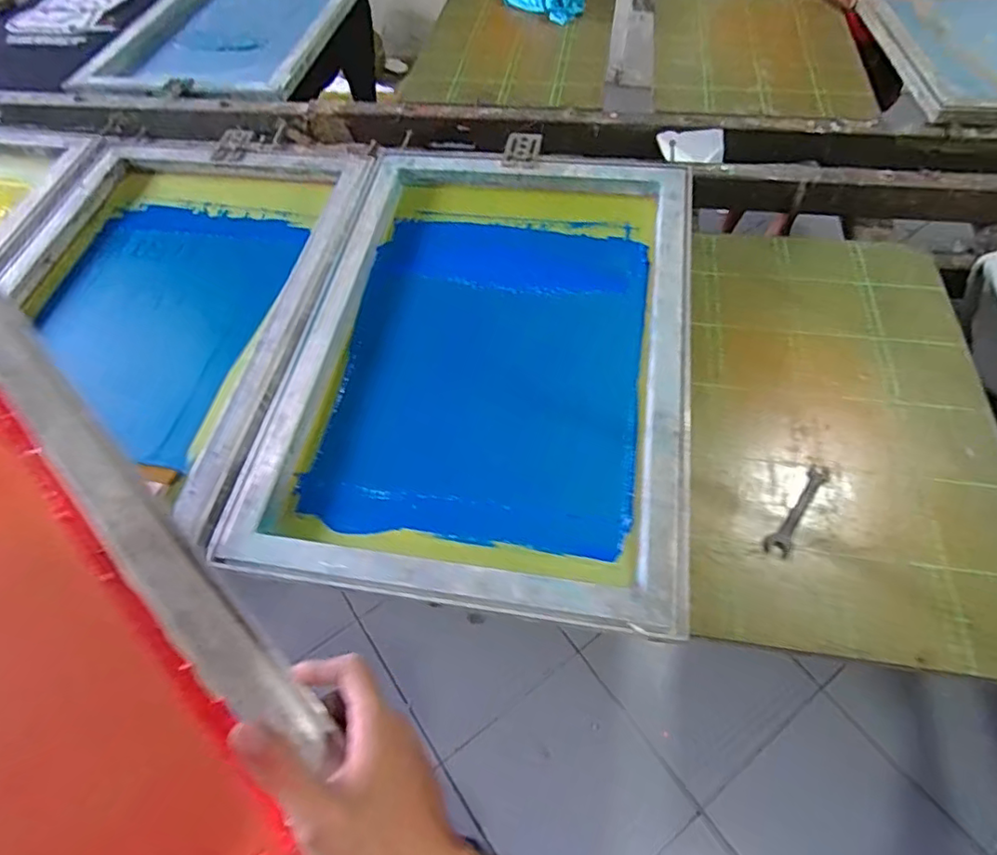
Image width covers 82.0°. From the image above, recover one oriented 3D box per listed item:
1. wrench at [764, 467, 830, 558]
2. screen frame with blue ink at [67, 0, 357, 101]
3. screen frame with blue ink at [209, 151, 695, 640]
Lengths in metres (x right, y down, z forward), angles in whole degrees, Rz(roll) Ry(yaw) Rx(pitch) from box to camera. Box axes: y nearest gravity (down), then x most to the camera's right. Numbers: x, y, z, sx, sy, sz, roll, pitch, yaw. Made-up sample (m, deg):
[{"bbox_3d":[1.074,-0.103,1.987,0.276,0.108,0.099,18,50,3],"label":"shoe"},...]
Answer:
[{"bbox_3d":[0.317,0.087,0.608,0.025,0.006,0.123,31,62,21],"label":"wrench"},{"bbox_3d":[-0.590,-0.945,1.344,0.506,0.062,0.738,9,57,10],"label":"screen frame with blue ink"},{"bbox_3d":[-0.007,-0.116,0.724,0.486,0.044,0.673,7,61,8],"label":"screen frame with blue ink"}]

